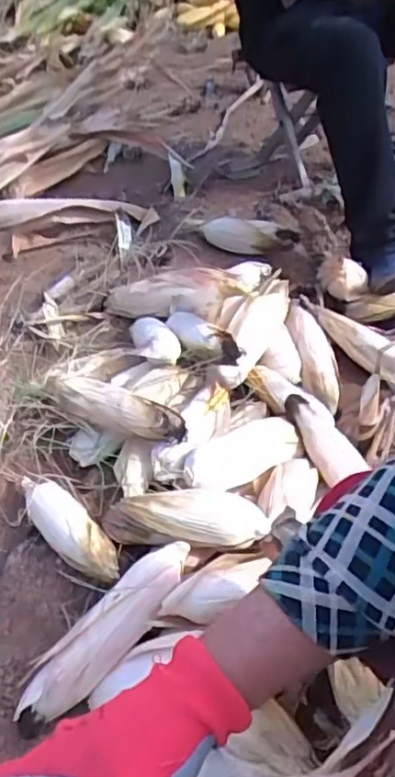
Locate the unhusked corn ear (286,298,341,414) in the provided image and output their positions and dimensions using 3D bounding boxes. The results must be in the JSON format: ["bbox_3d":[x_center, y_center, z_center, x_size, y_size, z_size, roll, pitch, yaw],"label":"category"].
[{"bbox_3d":[0.206,-0.054,1.066,0.072,0.058,0.246,-6,45,1],"label":"unhusked corn ear"}]

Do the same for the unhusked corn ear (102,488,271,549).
[{"bbox_3d":[-0.021,0.164,0.785,0.227,0.049,0.075,-4,44,21],"label":"unhusked corn ear"}]

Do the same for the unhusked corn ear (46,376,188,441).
[{"bbox_3d":[-0.141,0.021,0.925,0.306,0.049,0.067,16,49,37],"label":"unhusked corn ear"}]

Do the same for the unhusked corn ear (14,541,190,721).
[{"bbox_3d":[-0.099,0.278,0.702,0.059,0.047,0.243,35,73,34],"label":"unhusked corn ear"}]

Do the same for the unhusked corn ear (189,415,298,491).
[{"bbox_3d":[0.064,0.093,0.868,0.186,0.049,0.068,-20,45,-31],"label":"unhusked corn ear"}]

